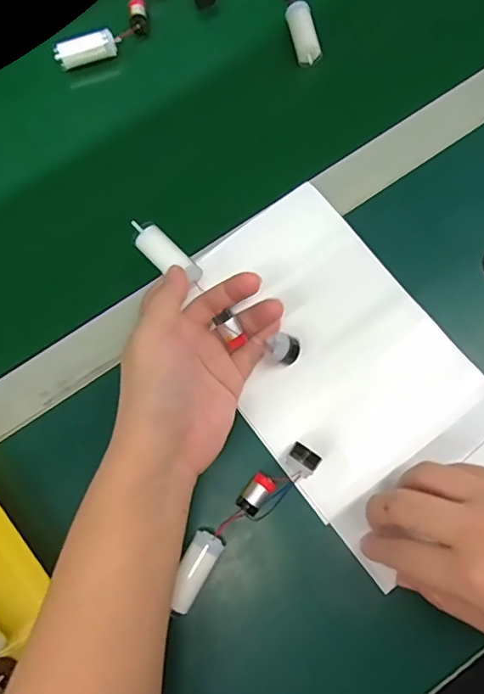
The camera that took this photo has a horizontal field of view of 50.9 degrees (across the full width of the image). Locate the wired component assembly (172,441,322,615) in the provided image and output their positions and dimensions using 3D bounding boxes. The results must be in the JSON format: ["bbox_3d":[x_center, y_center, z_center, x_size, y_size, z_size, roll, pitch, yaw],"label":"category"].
[{"bbox_3d":[-0.001,0.115,0.337,0.026,0.021,0.129,43,84,13],"label":"wired component assembly"}]

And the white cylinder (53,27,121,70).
[{"bbox_3d":[-0.135,-0.262,0.446,0.056,0.018,0.016,-18,76,1],"label":"white cylinder"}]

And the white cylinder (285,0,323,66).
[{"bbox_3d":[0.053,-0.272,0.440,0.020,0.016,0.058,-14,76,2],"label":"white cylinder"}]

